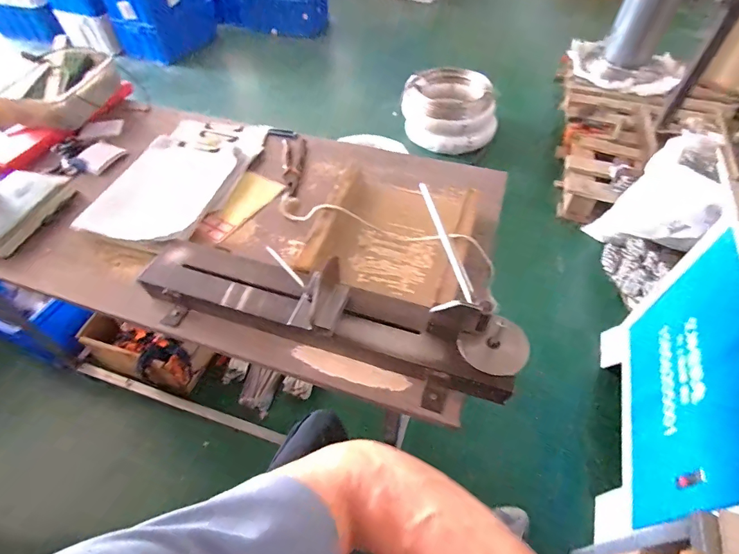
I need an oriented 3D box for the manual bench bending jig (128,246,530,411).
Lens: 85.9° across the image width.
[{"bbox_3d":[-0.071,0.062,0.606,0.585,0.119,0.139,15,53,11],"label":"manual bench bending jig"}]

